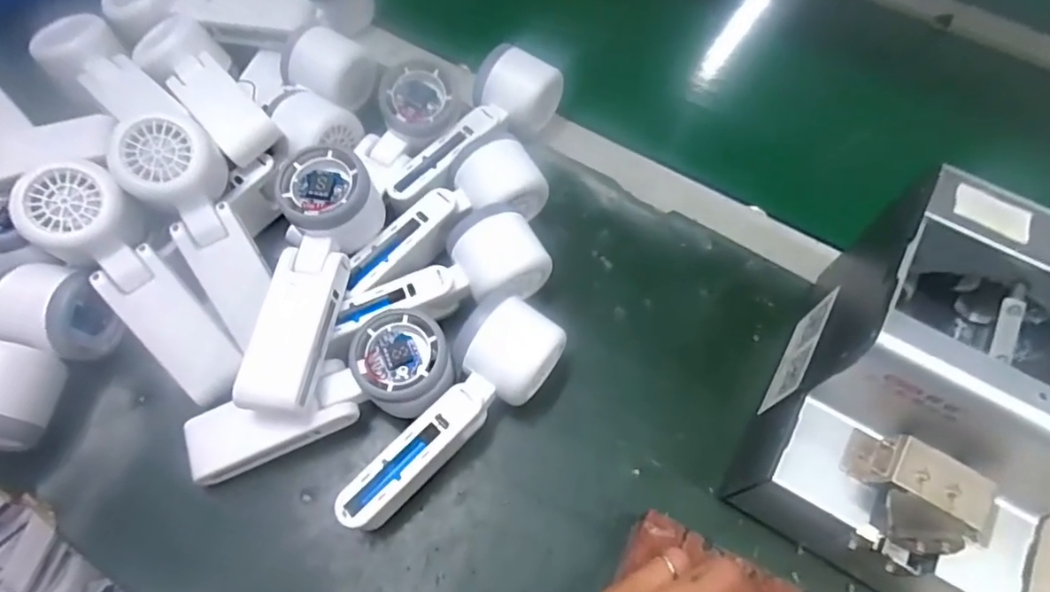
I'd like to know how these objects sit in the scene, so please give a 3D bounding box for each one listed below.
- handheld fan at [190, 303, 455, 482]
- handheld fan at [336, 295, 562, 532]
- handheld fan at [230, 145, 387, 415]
[{"bbox_3d":[-0.123,0.064,0.370,0.168,0.042,0.066,-25,65,0],"label":"handheld fan"},{"bbox_3d":[-0.042,0.075,0.366,0.057,0.055,0.158,32,66,14],"label":"handheld fan"},{"bbox_3d":[-0.131,-0.015,0.367,0.053,0.044,0.163,6,62,2],"label":"handheld fan"}]

